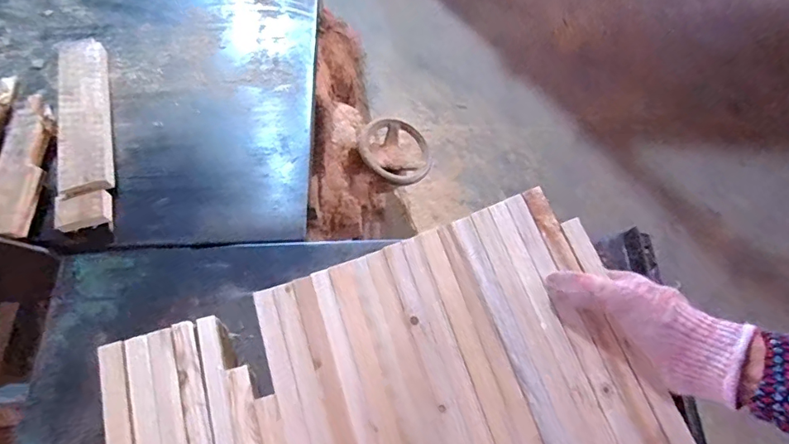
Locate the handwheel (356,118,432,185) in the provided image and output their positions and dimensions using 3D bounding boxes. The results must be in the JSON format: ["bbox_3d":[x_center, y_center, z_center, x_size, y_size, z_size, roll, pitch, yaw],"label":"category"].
[{"bbox_3d":[-0.001,-0.090,0.616,0.097,0.025,0.089,9,65,-20],"label":"handwheel"}]

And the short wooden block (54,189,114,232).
[{"bbox_3d":[-0.320,-0.010,0.486,0.050,0.023,0.037,-8,70,-3],"label":"short wooden block"}]

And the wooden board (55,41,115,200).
[{"bbox_3d":[-0.349,-0.123,0.528,0.054,0.014,0.213,-15,67,-9],"label":"wooden board"}]

